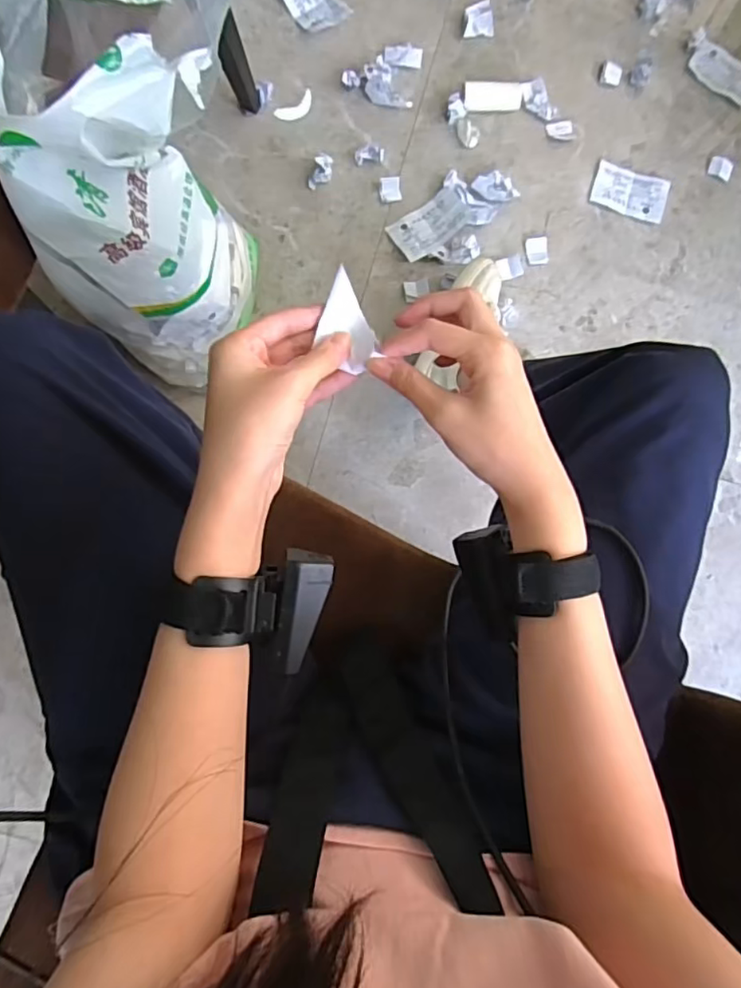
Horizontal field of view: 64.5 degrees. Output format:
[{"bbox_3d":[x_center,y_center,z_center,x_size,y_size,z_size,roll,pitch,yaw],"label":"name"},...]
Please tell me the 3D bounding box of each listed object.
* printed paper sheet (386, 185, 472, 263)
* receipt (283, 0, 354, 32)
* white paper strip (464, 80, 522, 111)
[{"bbox_3d":[0.101,-0.445,0.963,0.136,0.020,0.079,-37,74,1],"label":"printed paper sheet"},{"bbox_3d":[-0.099,-0.839,1.004,0.084,0.017,0.113,-42,90,-8],"label":"receipt"},{"bbox_3d":[0.207,-0.672,0.991,0.104,0.006,0.046,-9,101,-13],"label":"white paper strip"}]

